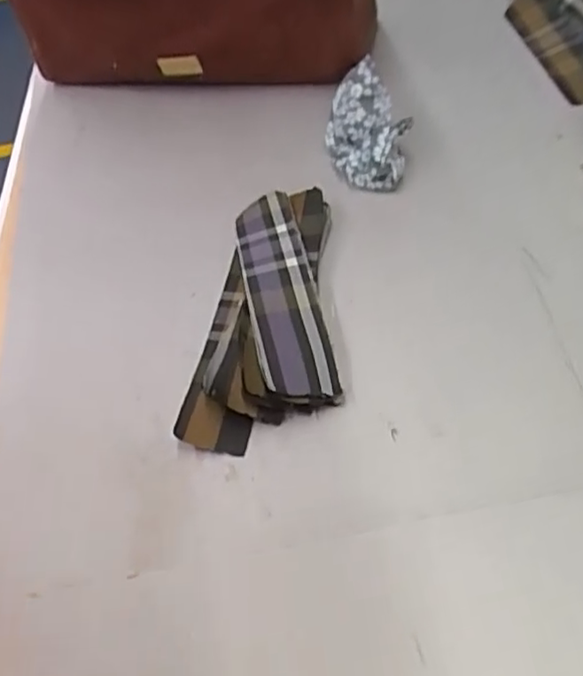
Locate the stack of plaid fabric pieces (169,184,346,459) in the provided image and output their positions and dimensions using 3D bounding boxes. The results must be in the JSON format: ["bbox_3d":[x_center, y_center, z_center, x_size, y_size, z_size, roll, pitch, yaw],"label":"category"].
[{"bbox_3d":[-0.008,-0.017,0.315,0.064,0.017,0.154,1,49,8],"label":"stack of plaid fabric pieces"}]

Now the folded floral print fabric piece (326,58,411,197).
[{"bbox_3d":[0.043,-0.122,0.379,0.047,0.021,0.074,-3,89,16],"label":"folded floral print fabric piece"}]

